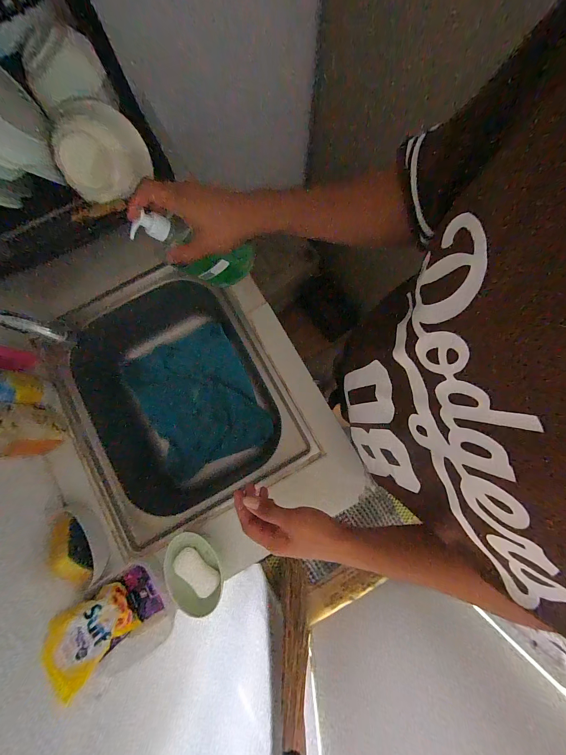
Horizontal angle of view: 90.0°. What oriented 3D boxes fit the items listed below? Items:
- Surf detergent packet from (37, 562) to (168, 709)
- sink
[{"bbox_3d":[-0.273,0.374,0.437,0.034,0.148,0.092,-36,81,28],"label":"Surf detergent packet"},{"bbox_3d":[-0.213,0.039,0.647,0.383,0.219,0.488,-29,81,-4],"label":"sink"}]

